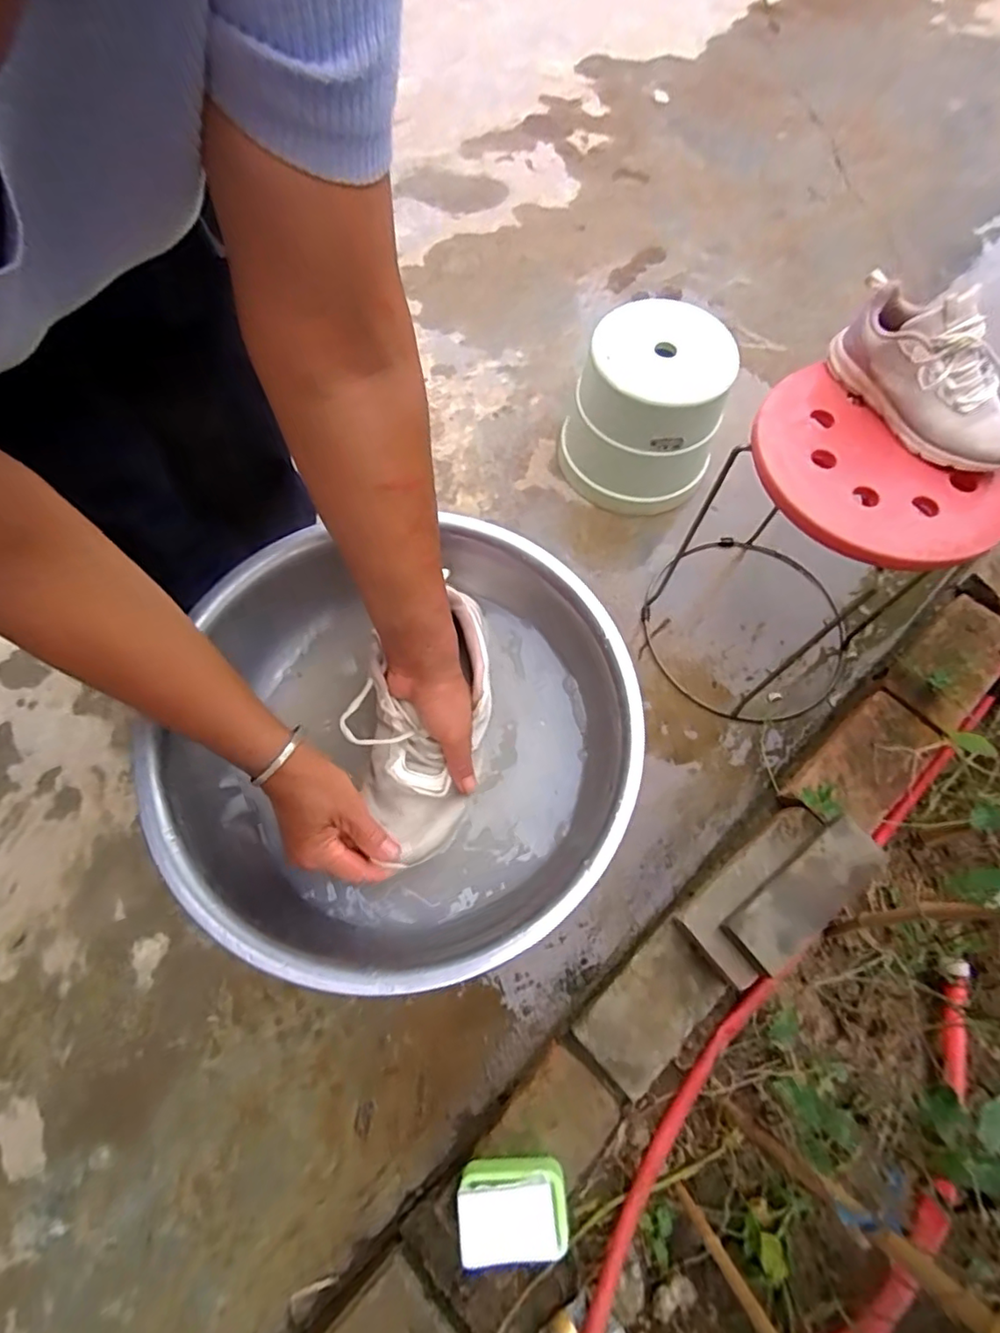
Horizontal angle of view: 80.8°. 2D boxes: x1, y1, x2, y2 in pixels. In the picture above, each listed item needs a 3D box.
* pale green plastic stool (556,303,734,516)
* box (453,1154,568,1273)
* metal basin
[{"bbox_3d":[0.262,-0.470,1.094,0.270,0.263,0.223,12,68,5],"label":"pale green plastic stool"},{"bbox_3d":[0.013,0.612,0.657,0.121,0.031,0.090,-2,67,0],"label":"box"},{"bbox_3d":[-0.075,0.056,0.473,0.353,0.106,0.337,0,67,0],"label":"metal basin"}]

